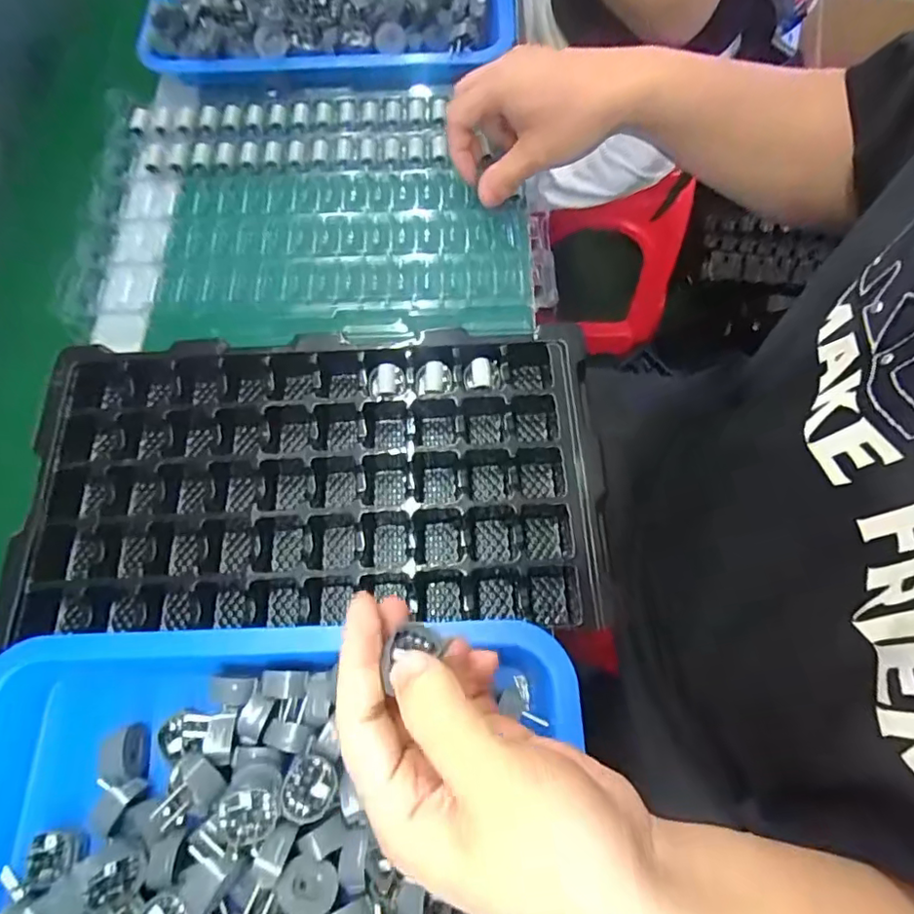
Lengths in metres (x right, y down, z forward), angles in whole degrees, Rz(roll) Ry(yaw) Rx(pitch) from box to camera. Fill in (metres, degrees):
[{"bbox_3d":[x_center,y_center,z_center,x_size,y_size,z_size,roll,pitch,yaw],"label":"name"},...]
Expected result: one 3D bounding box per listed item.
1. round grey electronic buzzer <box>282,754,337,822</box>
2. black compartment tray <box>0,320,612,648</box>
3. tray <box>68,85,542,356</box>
[{"bbox_3d":[-0.075,0.169,0.280,0.026,0.014,0.029,-6,68,-3],"label":"round grey electronic buzzer"},{"bbox_3d":[-0.088,0.012,0.358,0.354,0.042,0.197,-3,71,2],"label":"black compartment tray"},{"bbox_3d":[-0.120,-0.199,0.438,0.333,0.027,0.241,-5,71,1],"label":"tray"}]

